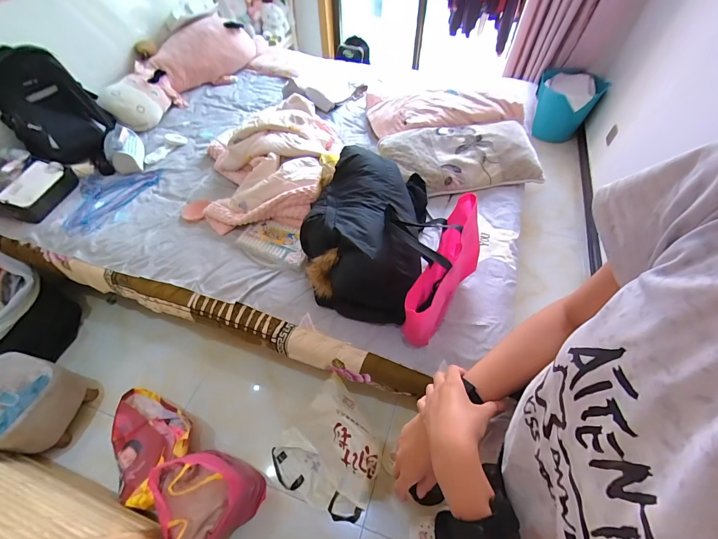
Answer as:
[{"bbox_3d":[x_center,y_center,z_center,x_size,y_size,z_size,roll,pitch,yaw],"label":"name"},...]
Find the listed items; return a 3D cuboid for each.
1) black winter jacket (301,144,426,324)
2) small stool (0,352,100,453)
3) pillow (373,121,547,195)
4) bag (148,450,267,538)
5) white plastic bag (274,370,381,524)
[{"bbox_3d":[0.010,-0.112,0.976,0.336,0.254,0.456,7,54,5],"label":"black winter jacket"},{"bbox_3d":[-1.138,0.471,1.111,0.254,0.265,0.267,10,54,8],"label":"small stool"},{"bbox_3d":[0.415,-0.478,1.339,0.590,0.098,0.331,-5,54,-4],"label":"pillow"},{"bbox_3d":[-0.445,0.670,0.960,0.226,0.341,0.254,-30,59,-20],"label":"bag"},{"bbox_3d":[-0.102,0.613,1.075,0.348,0.220,0.372,-36,61,-23],"label":"white plastic bag"}]

